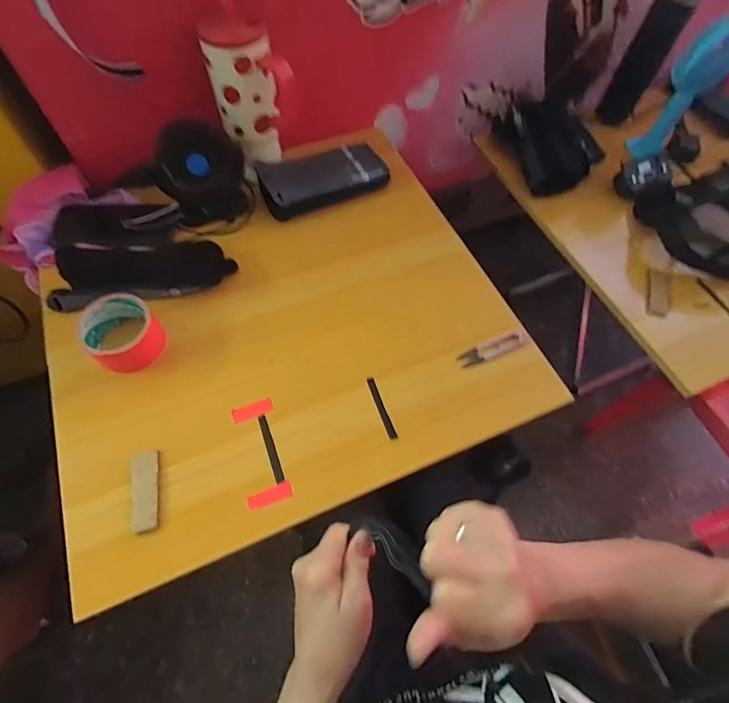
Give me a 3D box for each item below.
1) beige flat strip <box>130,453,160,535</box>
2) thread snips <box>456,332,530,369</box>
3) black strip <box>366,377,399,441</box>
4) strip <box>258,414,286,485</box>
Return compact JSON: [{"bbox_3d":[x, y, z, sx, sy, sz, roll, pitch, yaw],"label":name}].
[{"bbox_3d":[-0.237,0.150,0.450,0.026,0.008,0.083,-11,63,-8],"label":"beige flat strip"},{"bbox_3d":[0.172,-0.004,0.554,0.106,0.014,0.025,-22,65,-13],"label":"thread snips"},{"bbox_3d":[0.021,0.069,0.516,0.009,0.006,0.082,-18,64,-11],"label":"black strip"},{"bbox_3d":[-0.109,0.112,0.484,0.010,0.005,0.084,-19,64,-12],"label":"strip"}]

